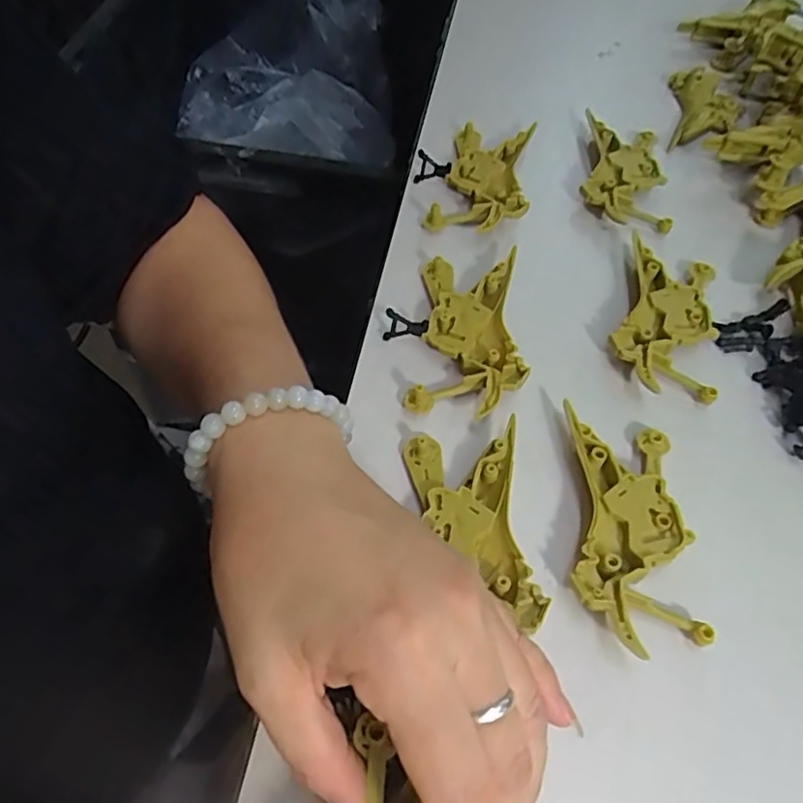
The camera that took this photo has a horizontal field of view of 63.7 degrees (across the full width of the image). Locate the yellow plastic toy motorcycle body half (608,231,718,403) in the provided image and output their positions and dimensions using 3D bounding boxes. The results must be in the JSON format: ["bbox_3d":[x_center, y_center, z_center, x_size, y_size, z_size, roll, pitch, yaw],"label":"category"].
[{"bbox_3d":[0.133,-0.041,0.325,0.048,0.012,0.094,15,57,7],"label":"yellow plastic toy motorcycle body half"}]

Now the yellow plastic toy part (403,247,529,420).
[{"bbox_3d":[0.033,-0.033,0.314,0.050,0.016,0.094,7,57,2],"label":"yellow plastic toy part"}]

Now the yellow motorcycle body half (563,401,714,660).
[{"bbox_3d":[0.094,0.051,0.262,0.053,0.015,0.096,3,56,-1],"label":"yellow motorcycle body half"}]

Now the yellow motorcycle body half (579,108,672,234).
[{"bbox_3d":[0.132,-0.142,0.388,0.048,0.012,0.096,8,57,2],"label":"yellow motorcycle body half"}]

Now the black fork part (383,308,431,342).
[{"bbox_3d":[0.002,-0.036,0.311,0.021,0.019,0.005,6,56,1],"label":"black fork part"}]

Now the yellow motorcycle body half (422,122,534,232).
[{"bbox_3d":[0.050,-0.131,0.376,0.050,0.017,0.093,14,57,6],"label":"yellow motorcycle body half"}]

